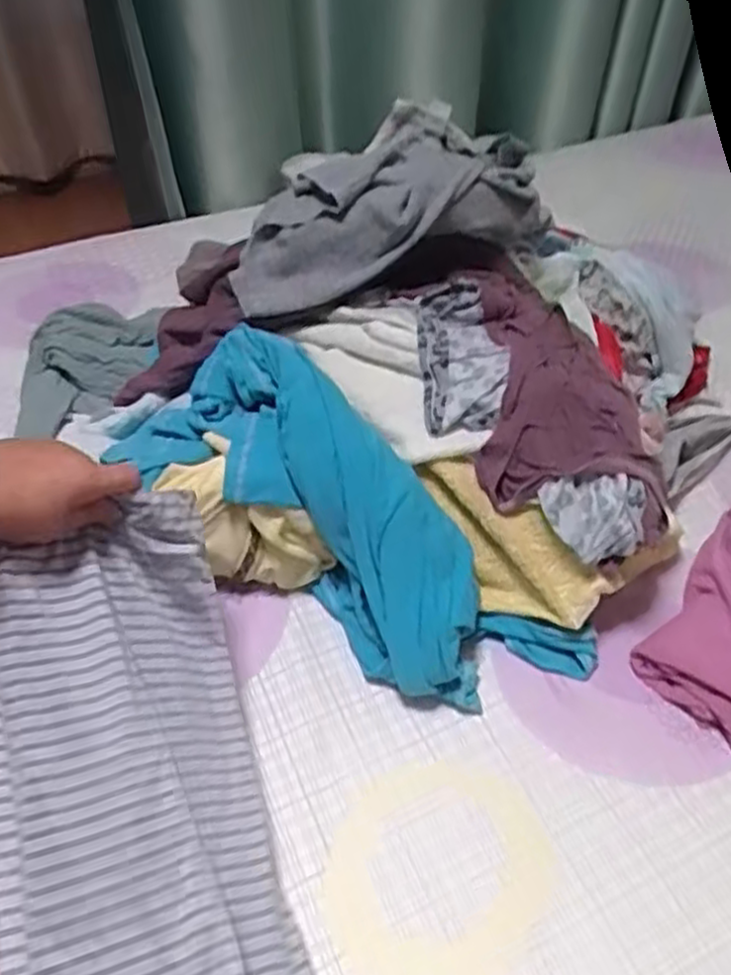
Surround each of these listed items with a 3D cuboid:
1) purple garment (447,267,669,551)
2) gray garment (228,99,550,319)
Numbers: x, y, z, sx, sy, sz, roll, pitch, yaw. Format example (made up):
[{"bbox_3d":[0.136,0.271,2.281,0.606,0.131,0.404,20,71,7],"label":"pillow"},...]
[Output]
[{"bbox_3d":[0.178,-0.089,0.727,0.171,0.109,0.308,-3,42,-12],"label":"purple garment"},{"bbox_3d":[0.016,-0.273,0.782,0.326,0.134,0.121,-24,47,-7],"label":"gray garment"}]

